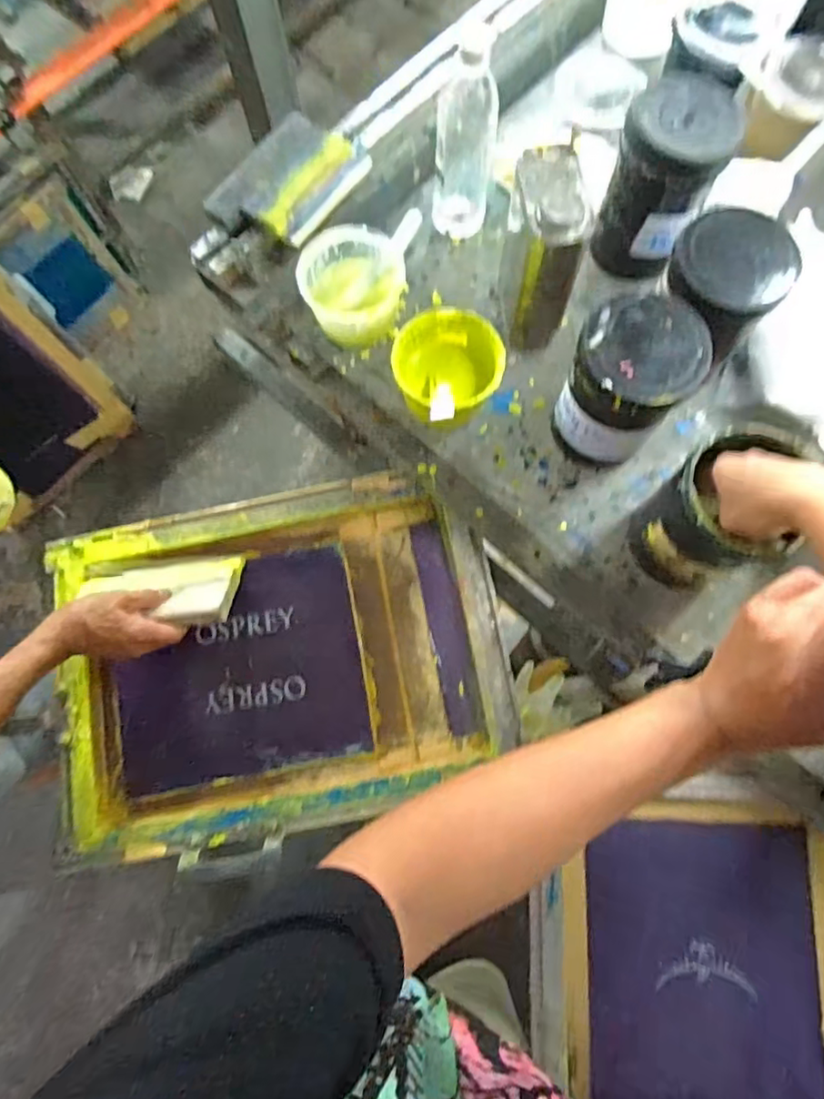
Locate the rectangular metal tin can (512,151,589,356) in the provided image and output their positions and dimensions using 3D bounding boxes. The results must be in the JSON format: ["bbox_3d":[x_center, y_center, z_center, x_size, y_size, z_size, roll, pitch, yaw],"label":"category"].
[{"bbox_3d":[0.134,-0.310,0.636,0.057,0.172,0.115,-6,75,-1],"label":"rectangular metal tin can"}]

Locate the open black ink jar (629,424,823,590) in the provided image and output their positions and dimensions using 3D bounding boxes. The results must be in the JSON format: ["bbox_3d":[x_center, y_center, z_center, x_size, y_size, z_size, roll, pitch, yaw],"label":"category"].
[{"bbox_3d":[0.272,-0.030,0.558,0.094,0.160,0.110,2,75,2],"label":"open black ink jar"}]

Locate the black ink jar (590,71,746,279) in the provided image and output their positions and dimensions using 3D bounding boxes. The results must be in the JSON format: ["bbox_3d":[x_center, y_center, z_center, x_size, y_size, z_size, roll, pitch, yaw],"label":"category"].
[{"bbox_3d":[0.266,-0.390,0.664,0.099,0.181,0.101,0,75,1],"label":"black ink jar"}]

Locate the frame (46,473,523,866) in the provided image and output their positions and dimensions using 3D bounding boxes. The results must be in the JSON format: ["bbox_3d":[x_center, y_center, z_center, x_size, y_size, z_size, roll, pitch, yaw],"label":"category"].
[{"bbox_3d":[-0.173,0.134,0.752,0.545,0.066,0.410,-12,75,-2],"label":"frame"}]

